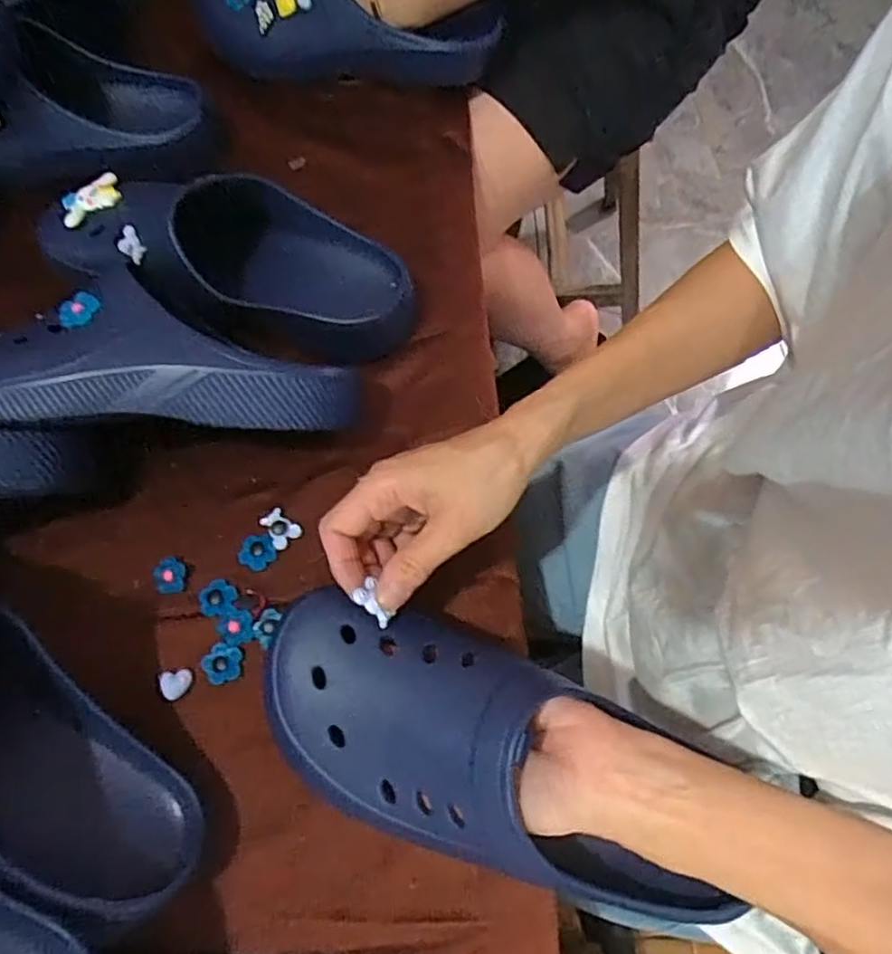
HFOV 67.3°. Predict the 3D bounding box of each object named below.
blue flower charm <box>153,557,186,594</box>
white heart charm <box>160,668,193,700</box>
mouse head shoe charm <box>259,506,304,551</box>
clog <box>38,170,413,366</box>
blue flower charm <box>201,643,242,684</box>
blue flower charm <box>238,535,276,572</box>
[{"bbox_3d":[-0.187,0.067,0.455,0.020,0.011,0.024,-17,68,-4],"label":"blue flower charm"},{"bbox_3d":[-0.171,0.131,0.426,0.018,0.004,0.018,-12,67,-2],"label":"white heart charm"},{"bbox_3d":[-0.114,0.034,0.459,0.020,0.004,0.027,-35,70,-11],"label":"mouse head shoe charm"},{"bbox_3d":[-0.164,-0.160,0.504,0.285,0.083,0.116,15,69,9],"label":"clog"},{"bbox_3d":[-0.142,0.119,0.427,0.023,0.009,0.024,-1,67,3],"label":"blue flower charm"},{"bbox_3d":[-0.129,0.051,0.453,0.024,0.005,0.024,-1,67,3],"label":"blue flower charm"}]

